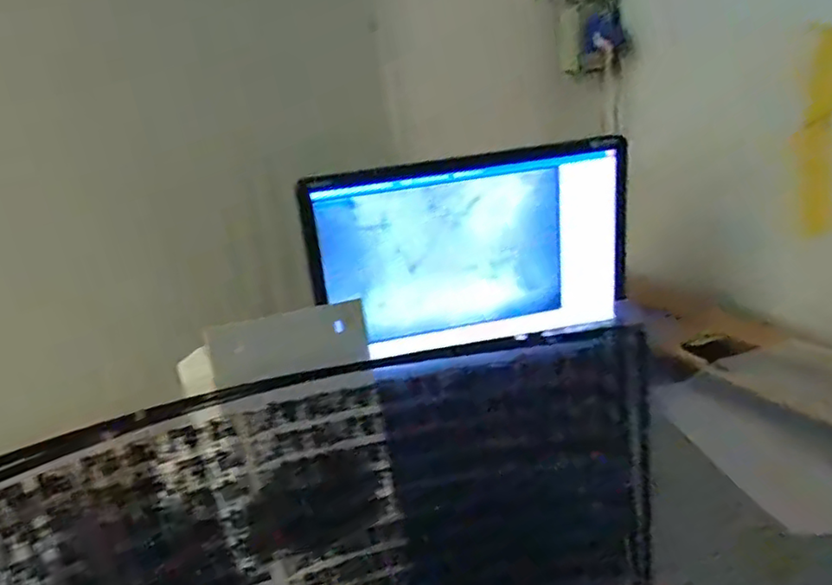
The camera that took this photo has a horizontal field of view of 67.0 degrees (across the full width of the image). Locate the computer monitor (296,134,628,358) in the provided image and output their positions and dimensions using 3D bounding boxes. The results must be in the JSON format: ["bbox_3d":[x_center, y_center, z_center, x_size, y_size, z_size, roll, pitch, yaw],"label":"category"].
[{"bbox_3d":[0.082,-0.049,0.894,0.457,0.275,0.067,-10,18,-11],"label":"computer monitor"}]

